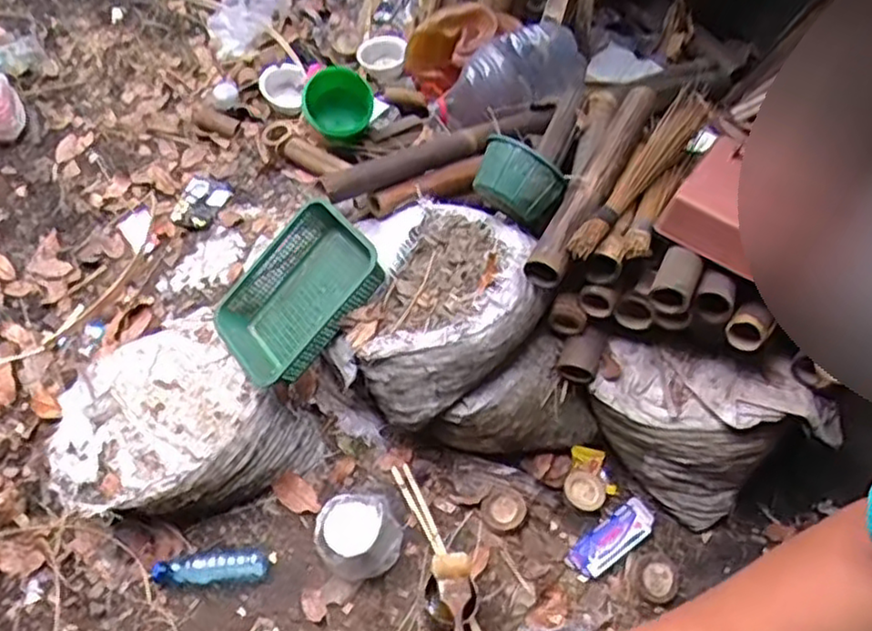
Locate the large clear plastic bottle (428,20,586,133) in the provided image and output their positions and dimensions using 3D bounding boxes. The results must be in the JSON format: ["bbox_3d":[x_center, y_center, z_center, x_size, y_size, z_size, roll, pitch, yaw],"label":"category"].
[{"bbox_3d":[0.202,-0.583,1.797,0.367,0.177,0.199,-28,57,-20],"label":"large clear plastic bottle"}]

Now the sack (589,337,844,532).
[{"bbox_3d":[0.521,0.239,1.427,0.452,0.298,0.197,16,54,12],"label":"sack"}]

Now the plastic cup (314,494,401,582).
[{"bbox_3d":[-0.155,0.436,1.409,0.149,0.136,0.144,0,52,0],"label":"plastic cup"}]

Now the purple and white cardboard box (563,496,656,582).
[{"bbox_3d":[0.365,0.462,1.487,0.203,0.023,0.075,-31,58,-21],"label":"purple and white cardboard box"}]

